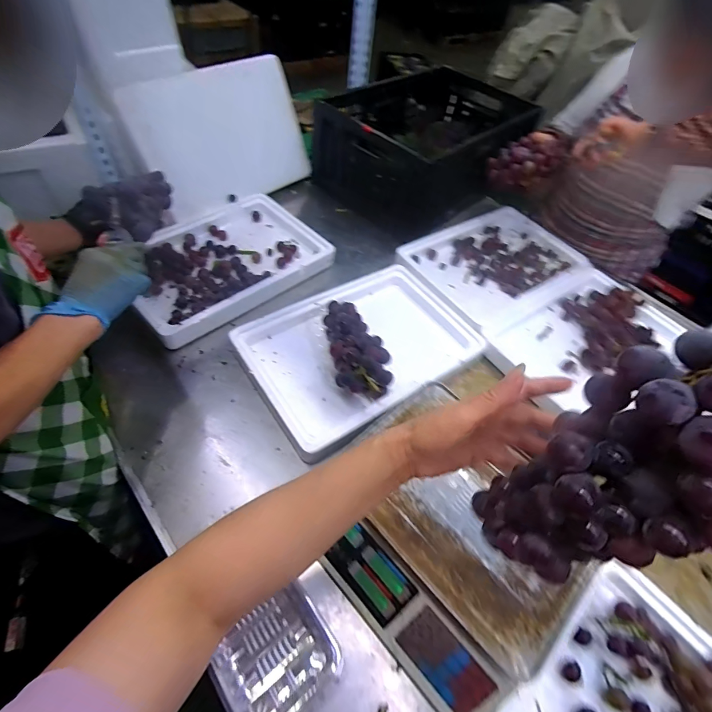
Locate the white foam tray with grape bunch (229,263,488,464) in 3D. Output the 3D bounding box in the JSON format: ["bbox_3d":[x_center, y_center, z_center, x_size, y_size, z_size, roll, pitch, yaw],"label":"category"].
[{"bbox_3d":[0.010,-0.054,0.771,0.447,0.109,0.284,-26,58,-22],"label":"white foam tray with grape bunch"}]

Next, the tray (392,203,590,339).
[{"bbox_3d":[0.368,-0.252,1.014,0.436,0.035,0.329,-29,59,-24],"label":"tray"}]

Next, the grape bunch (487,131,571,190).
[{"bbox_3d":[0.406,-0.469,0.947,0.153,0.102,0.077,15,53,3],"label":"grape bunch"}]

